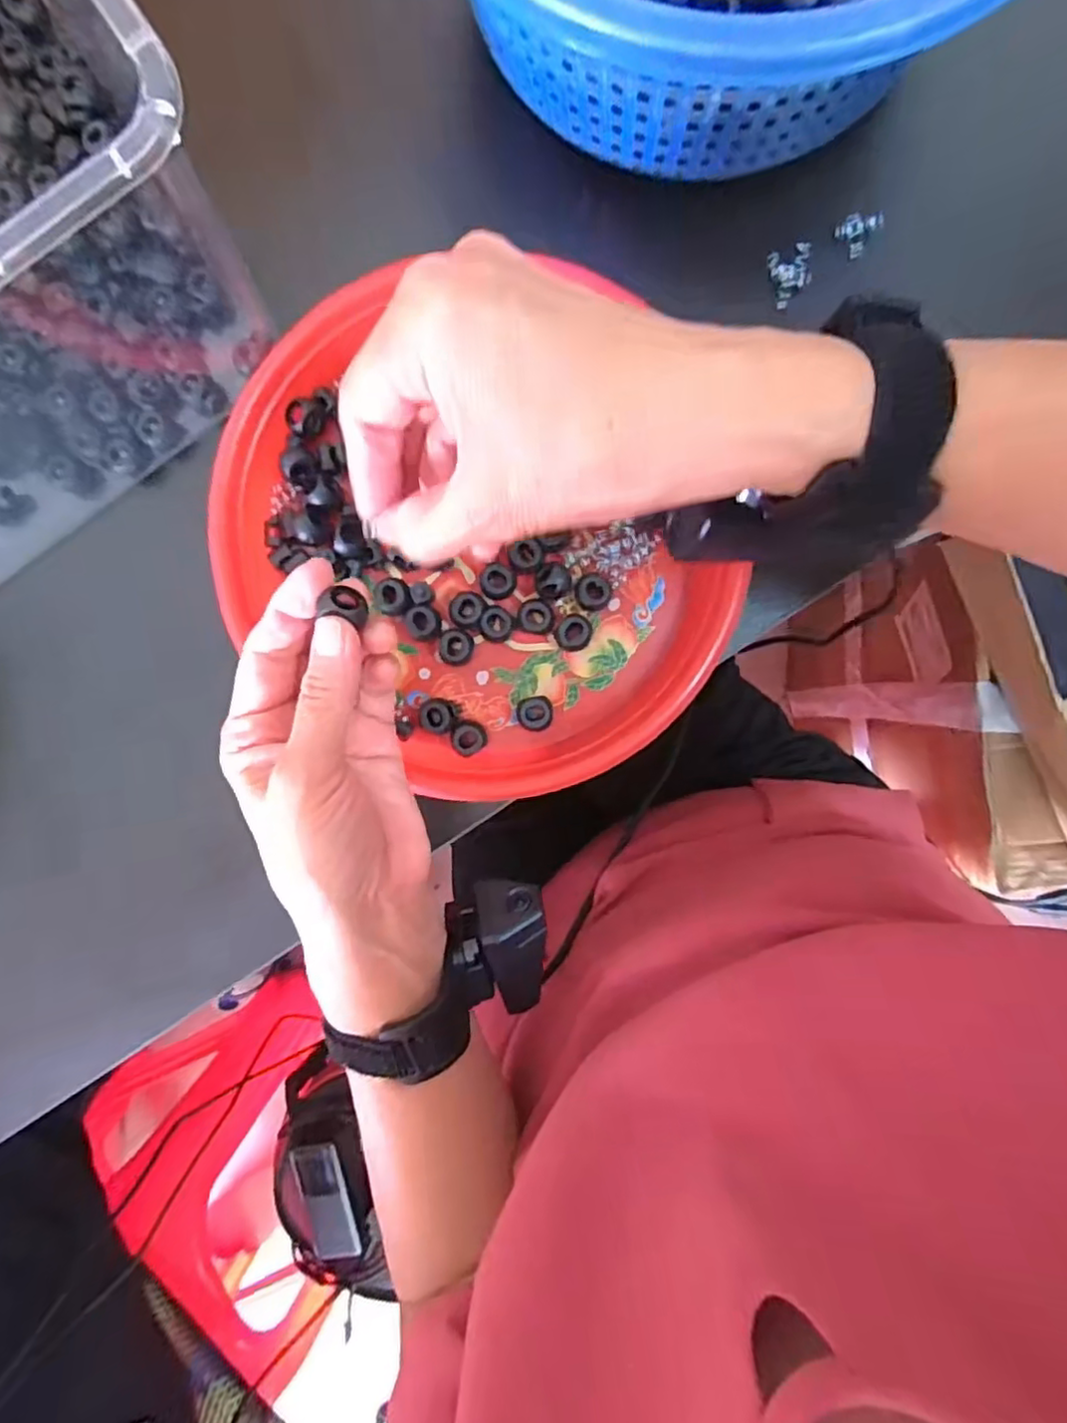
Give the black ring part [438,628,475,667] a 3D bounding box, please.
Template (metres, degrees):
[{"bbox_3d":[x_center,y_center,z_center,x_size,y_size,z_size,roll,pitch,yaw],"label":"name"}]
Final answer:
[{"bbox_3d":[-0.037,-0.031,0.311,0.015,0.013,0.018,12,92,2],"label":"black ring part"}]

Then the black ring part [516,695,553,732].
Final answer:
[{"bbox_3d":[0.001,0.001,0.311,0.016,0.011,0.016,-7,91,3],"label":"black ring part"}]

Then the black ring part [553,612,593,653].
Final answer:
[{"bbox_3d":[0.019,-0.037,0.308,0.018,0.012,0.017,0,92,2],"label":"black ring part"}]

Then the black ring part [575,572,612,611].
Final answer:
[{"bbox_3d":[0.028,-0.057,0.305,0.016,0.009,0.017,0,92,2],"label":"black ring part"}]

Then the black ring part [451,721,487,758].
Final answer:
[{"bbox_3d":[-0.031,0.013,0.313,0.016,0.011,0.017,-5,92,3],"label":"black ring part"}]

